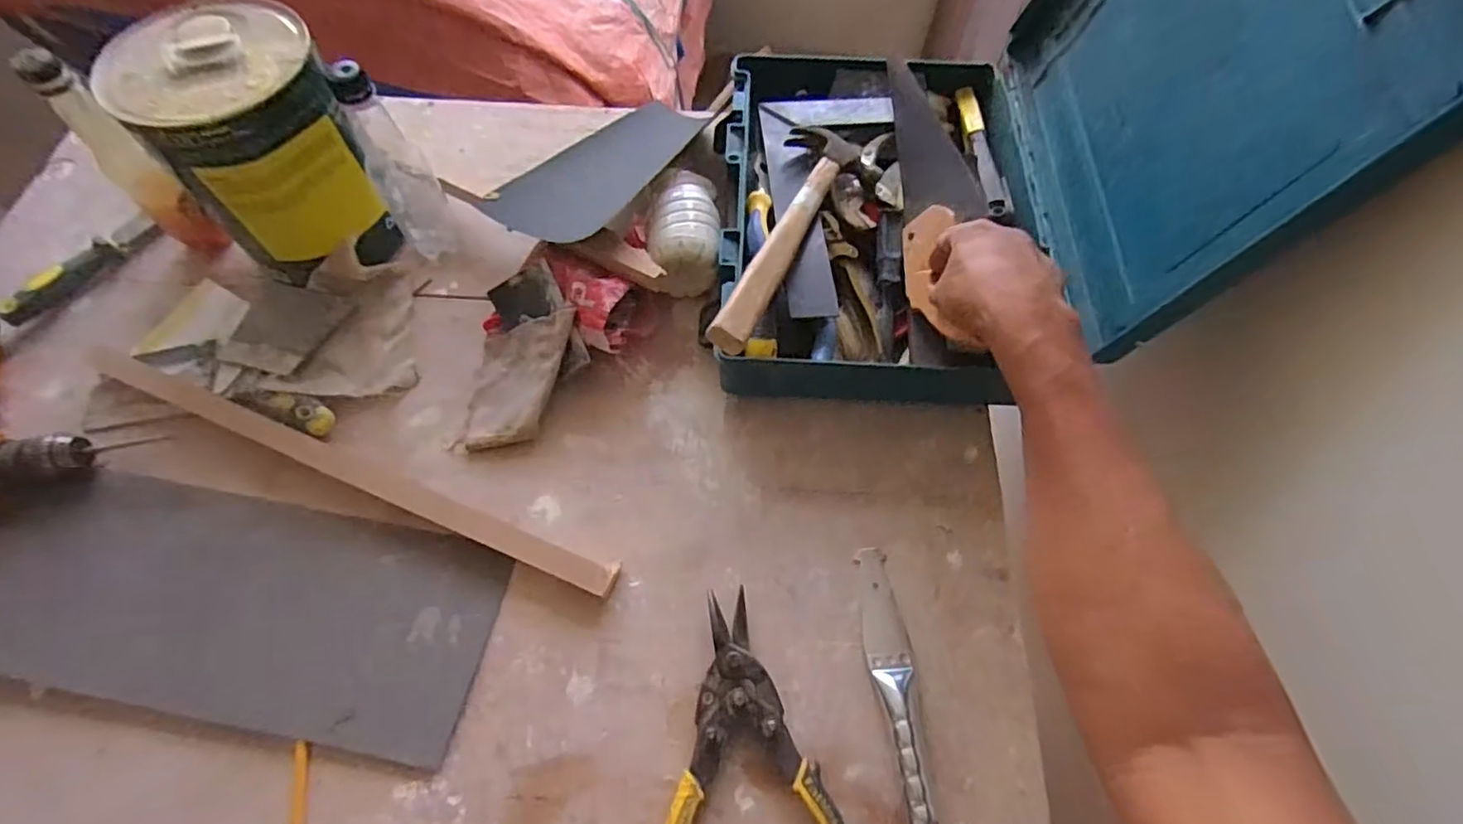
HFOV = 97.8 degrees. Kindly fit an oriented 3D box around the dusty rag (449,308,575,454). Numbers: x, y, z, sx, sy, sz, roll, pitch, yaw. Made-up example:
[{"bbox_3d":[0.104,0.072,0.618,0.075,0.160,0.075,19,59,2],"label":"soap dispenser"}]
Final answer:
[{"bbox_3d":[-0.201,-0.029,0.594,0.098,0.048,0.128,2,63,1],"label":"dusty rag"}]

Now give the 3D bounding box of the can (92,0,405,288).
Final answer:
[{"bbox_3d":[-0.429,-0.242,0.609,0.147,0.202,0.154,0,63,-1],"label":"can"}]

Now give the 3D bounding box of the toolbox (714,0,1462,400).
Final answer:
[{"bbox_3d":[0.197,-0.267,0.538,0.382,0.361,0.405,3,63,2],"label":"toolbox"}]

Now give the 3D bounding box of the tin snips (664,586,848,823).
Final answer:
[{"bbox_3d":[0.012,0.248,0.469,0.156,0.025,0.219,-5,63,-2],"label":"tin snips"}]

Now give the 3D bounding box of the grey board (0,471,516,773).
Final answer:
[{"bbox_3d":[-0.412,0.153,0.521,0.433,0.010,0.166,10,64,5],"label":"grey board"}]

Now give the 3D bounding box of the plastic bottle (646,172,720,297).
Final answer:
[{"bbox_3d":[-0.048,-0.174,0.655,0.071,0.065,0.138,-1,63,0],"label":"plastic bottle"}]

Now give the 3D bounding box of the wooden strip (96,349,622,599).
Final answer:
[{"bbox_3d":[-0.338,0.047,0.560,0.521,0.025,0.027,20,65,10],"label":"wooden strip"}]

